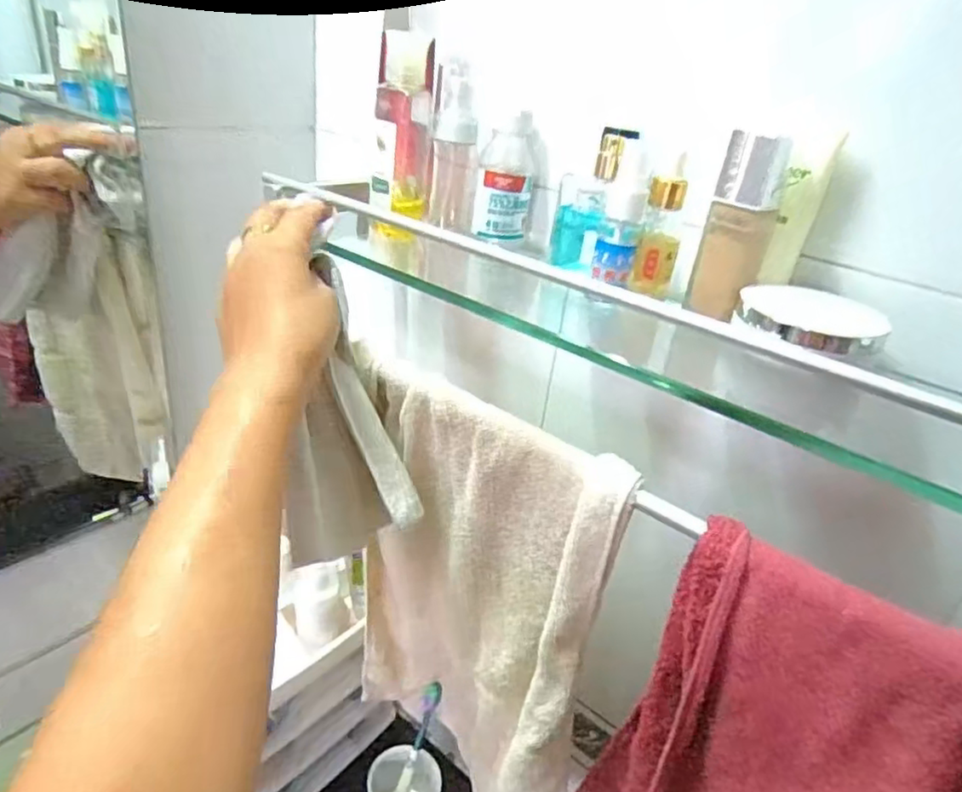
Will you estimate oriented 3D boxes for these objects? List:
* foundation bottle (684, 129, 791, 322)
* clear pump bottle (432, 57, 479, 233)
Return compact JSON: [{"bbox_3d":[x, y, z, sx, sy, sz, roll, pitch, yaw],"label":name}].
[{"bbox_3d":[0.146,-0.095,0.360,0.037,0.094,0.043,18,30,19],"label":"foundation bottle"},{"bbox_3d":[-0.017,-0.177,0.465,0.031,0.112,0.027,5,28,-4],"label":"clear pump bottle"}]

